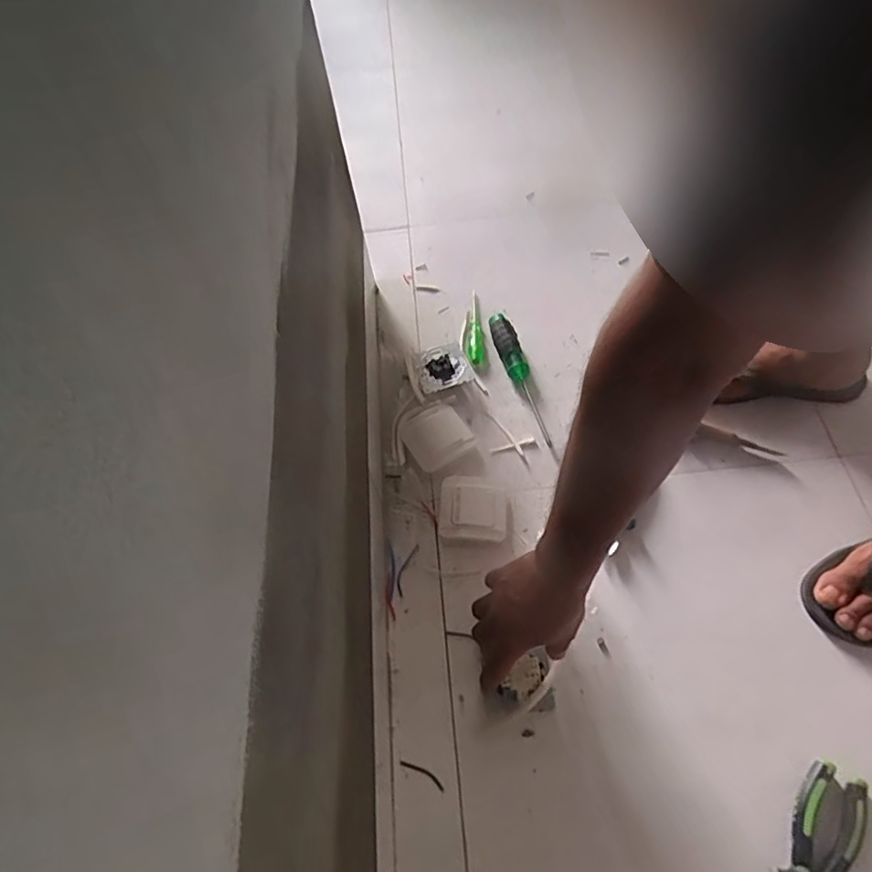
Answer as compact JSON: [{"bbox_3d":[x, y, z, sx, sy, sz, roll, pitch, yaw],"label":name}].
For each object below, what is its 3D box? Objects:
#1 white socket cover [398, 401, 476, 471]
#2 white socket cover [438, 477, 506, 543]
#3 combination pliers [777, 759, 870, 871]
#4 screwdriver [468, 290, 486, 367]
[{"bbox_3d":[0.001,-0.001,0.763,0.081,0.019,0.084,-25,63,-10],"label":"white socket cover"},{"bbox_3d":[0.043,0.088,0.704,0.084,0.025,0.077,1,61,4],"label":"white socket cover"},{"bbox_3d":[0.333,0.381,0.511,0.052,0.026,0.174,31,67,19],"label":"combination pliers"},{"bbox_3d":[0.059,-0.158,0.864,0.024,0.022,0.141,-1,61,3],"label":"screwdriver"}]

